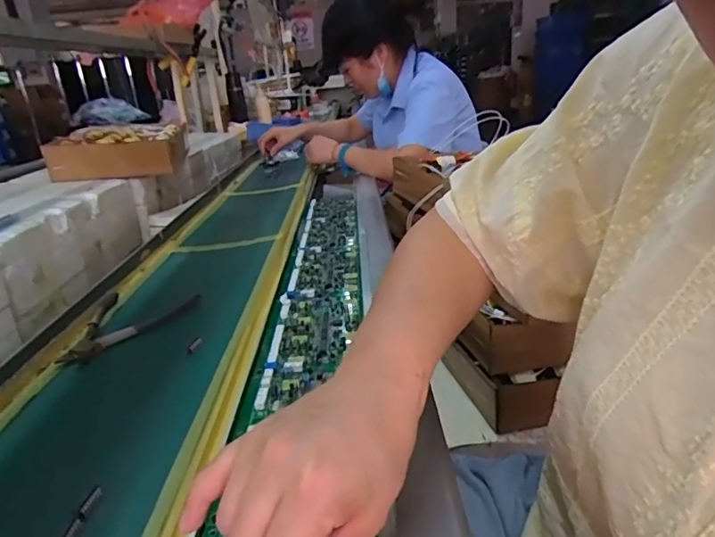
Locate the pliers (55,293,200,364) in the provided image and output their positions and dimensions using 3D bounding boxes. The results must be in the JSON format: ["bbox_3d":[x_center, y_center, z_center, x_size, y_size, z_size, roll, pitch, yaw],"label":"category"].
[{"bbox_3d":[-0.232,0.053,0.543,0.108,0.013,0.144,-5,20,-4],"label":"pliers"}]

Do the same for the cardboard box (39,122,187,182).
[{"bbox_3d":[-0.527,-0.268,1.157,0.235,0.087,0.285,-6,20,-7],"label":"cardboard box"}]

